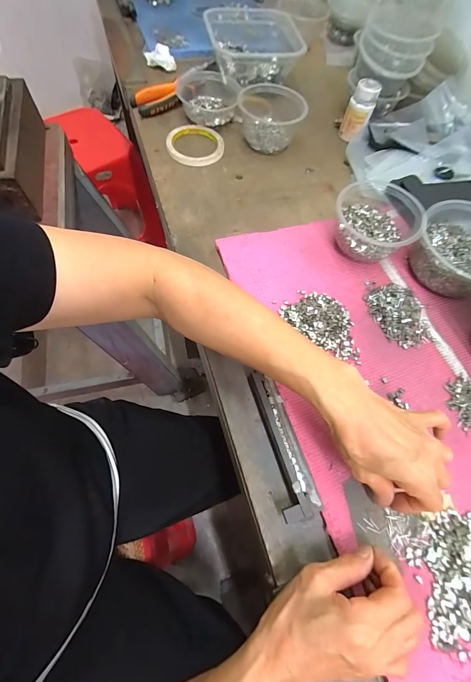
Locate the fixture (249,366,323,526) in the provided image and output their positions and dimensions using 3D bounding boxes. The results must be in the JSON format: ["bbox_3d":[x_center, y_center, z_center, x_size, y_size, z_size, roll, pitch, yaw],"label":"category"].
[{"bbox_3d":[0.050,0.108,0.314,0.030,0.030,0.147,-10,67,-7],"label":"fixture"}]

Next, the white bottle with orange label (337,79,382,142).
[{"bbox_3d":[0.222,-0.415,0.536,0.045,0.073,0.046,19,67,6],"label":"white bottle with orange label"}]

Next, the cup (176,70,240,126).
[{"bbox_3d":[-0.053,-0.449,0.555,0.112,0.043,0.118,1,66,-2],"label":"cup"}]

